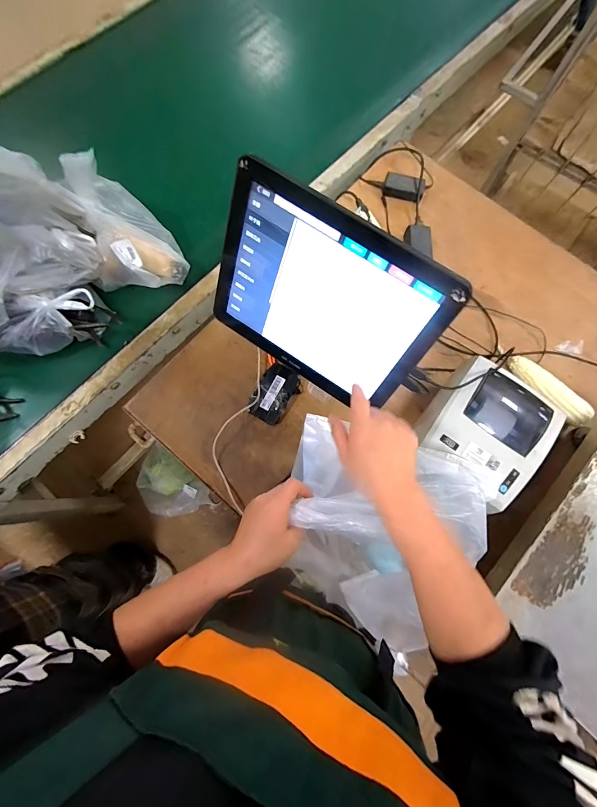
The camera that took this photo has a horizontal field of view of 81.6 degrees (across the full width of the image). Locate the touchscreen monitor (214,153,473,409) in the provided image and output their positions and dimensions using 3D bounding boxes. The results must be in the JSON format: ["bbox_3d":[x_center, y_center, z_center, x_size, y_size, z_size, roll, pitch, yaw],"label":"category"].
[{"bbox_3d":[0.033,-0.156,0.540,0.342,0.271,0.032,34,47,6],"label":"touchscreen monitor"}]

